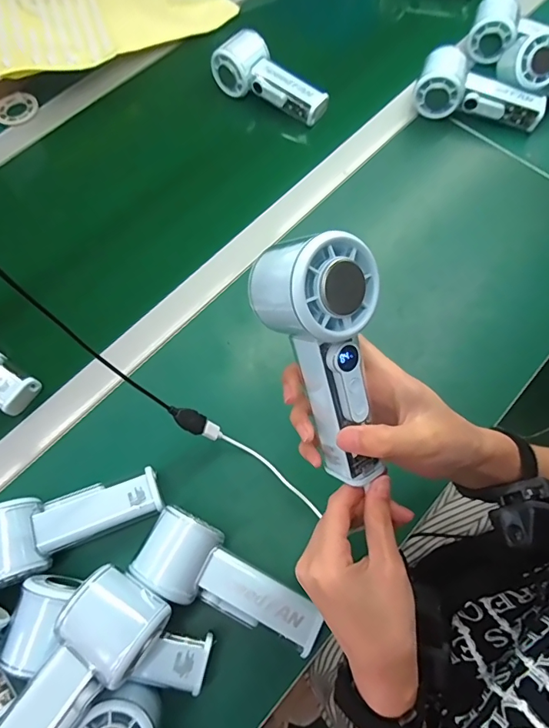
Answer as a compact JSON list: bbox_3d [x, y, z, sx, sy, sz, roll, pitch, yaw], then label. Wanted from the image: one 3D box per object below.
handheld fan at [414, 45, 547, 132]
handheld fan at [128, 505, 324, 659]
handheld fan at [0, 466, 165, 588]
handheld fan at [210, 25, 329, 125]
[{"bbox_3d":[0.250,-0.326,0.540,0.149,0.057,0.058,20,70,10],"label":"handheld fan"},{"bbox_3d":[-0.033,0.172,0.353,0.147,0.052,0.056,26,72,13],"label":"handheld fan"},{"bbox_3d":[-0.170,0.134,0.372,0.150,0.045,0.058,-17,68,-4],"label":"handheld fan"},{"bbox_3d":[-0.002,-0.362,0.574,0.156,0.059,0.058,33,73,15],"label":"handheld fan"}]

